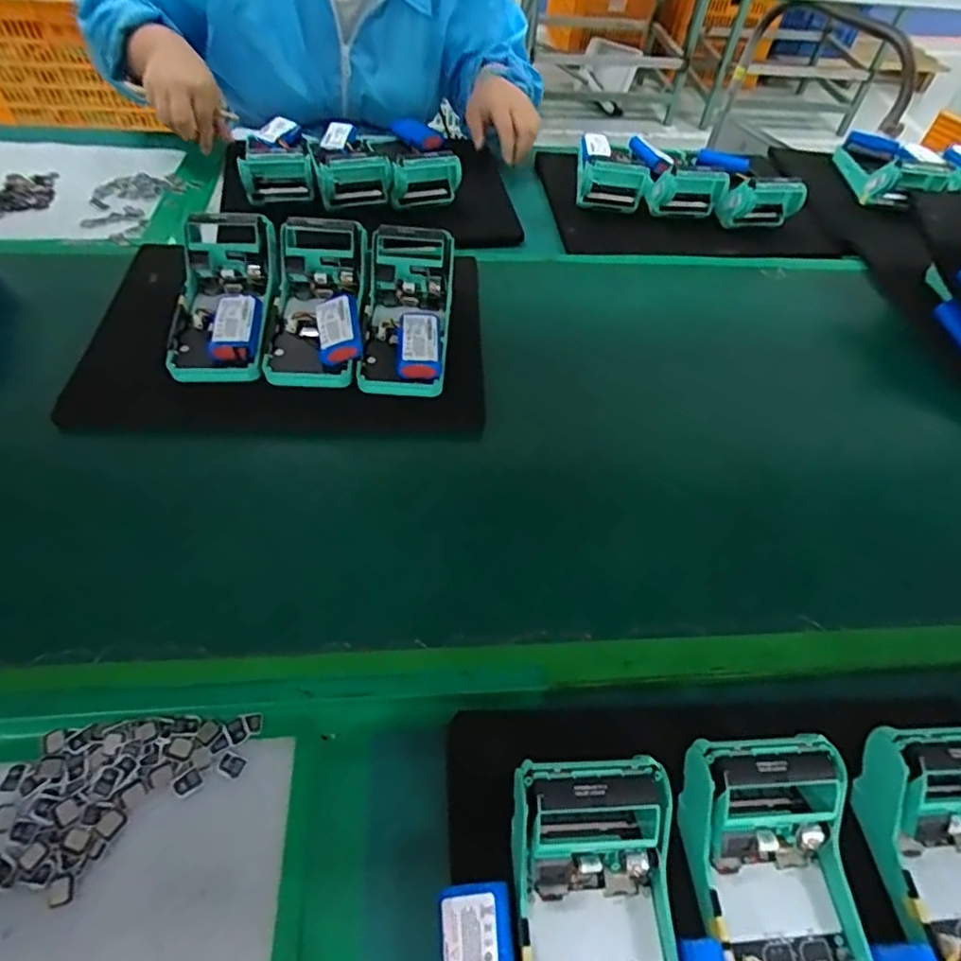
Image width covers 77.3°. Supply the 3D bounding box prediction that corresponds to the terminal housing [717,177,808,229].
[{"bbox_3d":[0.344,-0.339,0.730,0.094,0.062,0.034,-4,54,-11],"label":"terminal housing"}]

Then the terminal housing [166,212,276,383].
[{"bbox_3d":[-0.224,-0.161,0.528,0.076,0.055,0.174,-3,64,-5],"label":"terminal housing"}]

